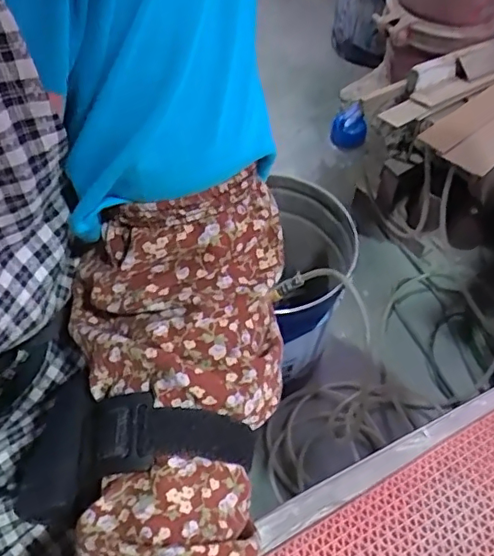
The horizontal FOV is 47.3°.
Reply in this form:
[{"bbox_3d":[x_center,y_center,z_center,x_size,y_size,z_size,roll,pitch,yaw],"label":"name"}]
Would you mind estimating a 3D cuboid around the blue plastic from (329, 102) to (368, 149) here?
[{"bbox_3d":[0.228,-0.333,1.258,0.079,0.101,0.065,14,54,8],"label":"blue plastic"}]

